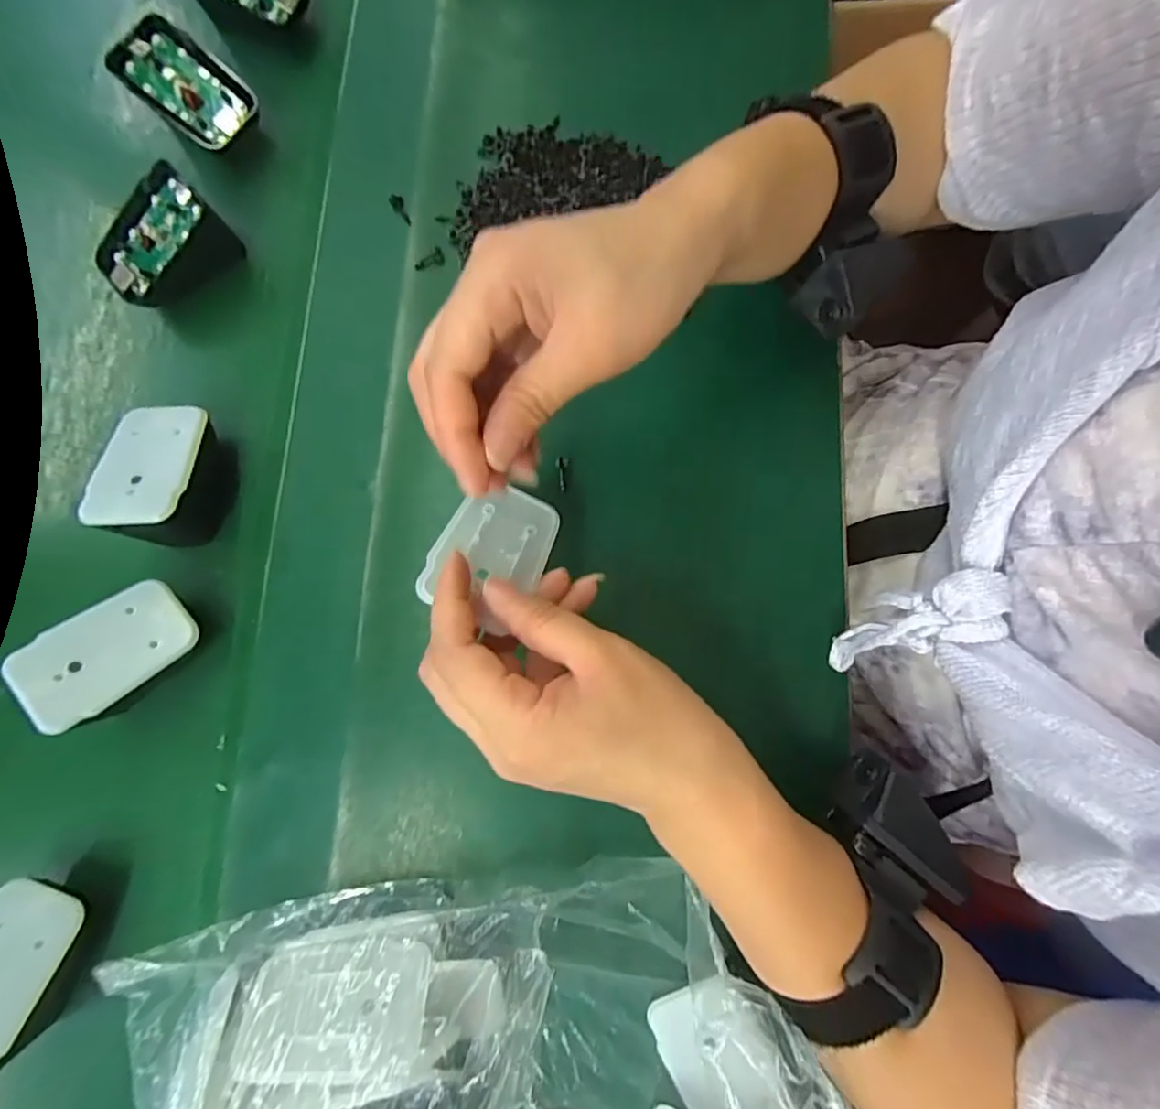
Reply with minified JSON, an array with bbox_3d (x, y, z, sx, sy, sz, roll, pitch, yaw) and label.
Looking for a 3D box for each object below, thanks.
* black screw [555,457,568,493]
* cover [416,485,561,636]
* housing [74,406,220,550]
[{"bbox_3d":[-0.009,-0.042,0.300,0.006,0.004,0.019,1,93,2],"label":"black screw"},{"bbox_3d":[-0.036,-0.002,0.244,0.044,0.004,0.067,29,56,-11],"label":"cover"},{"bbox_3d":[-0.204,-0.040,0.282,0.049,0.047,0.069,9,80,3],"label":"housing"}]

